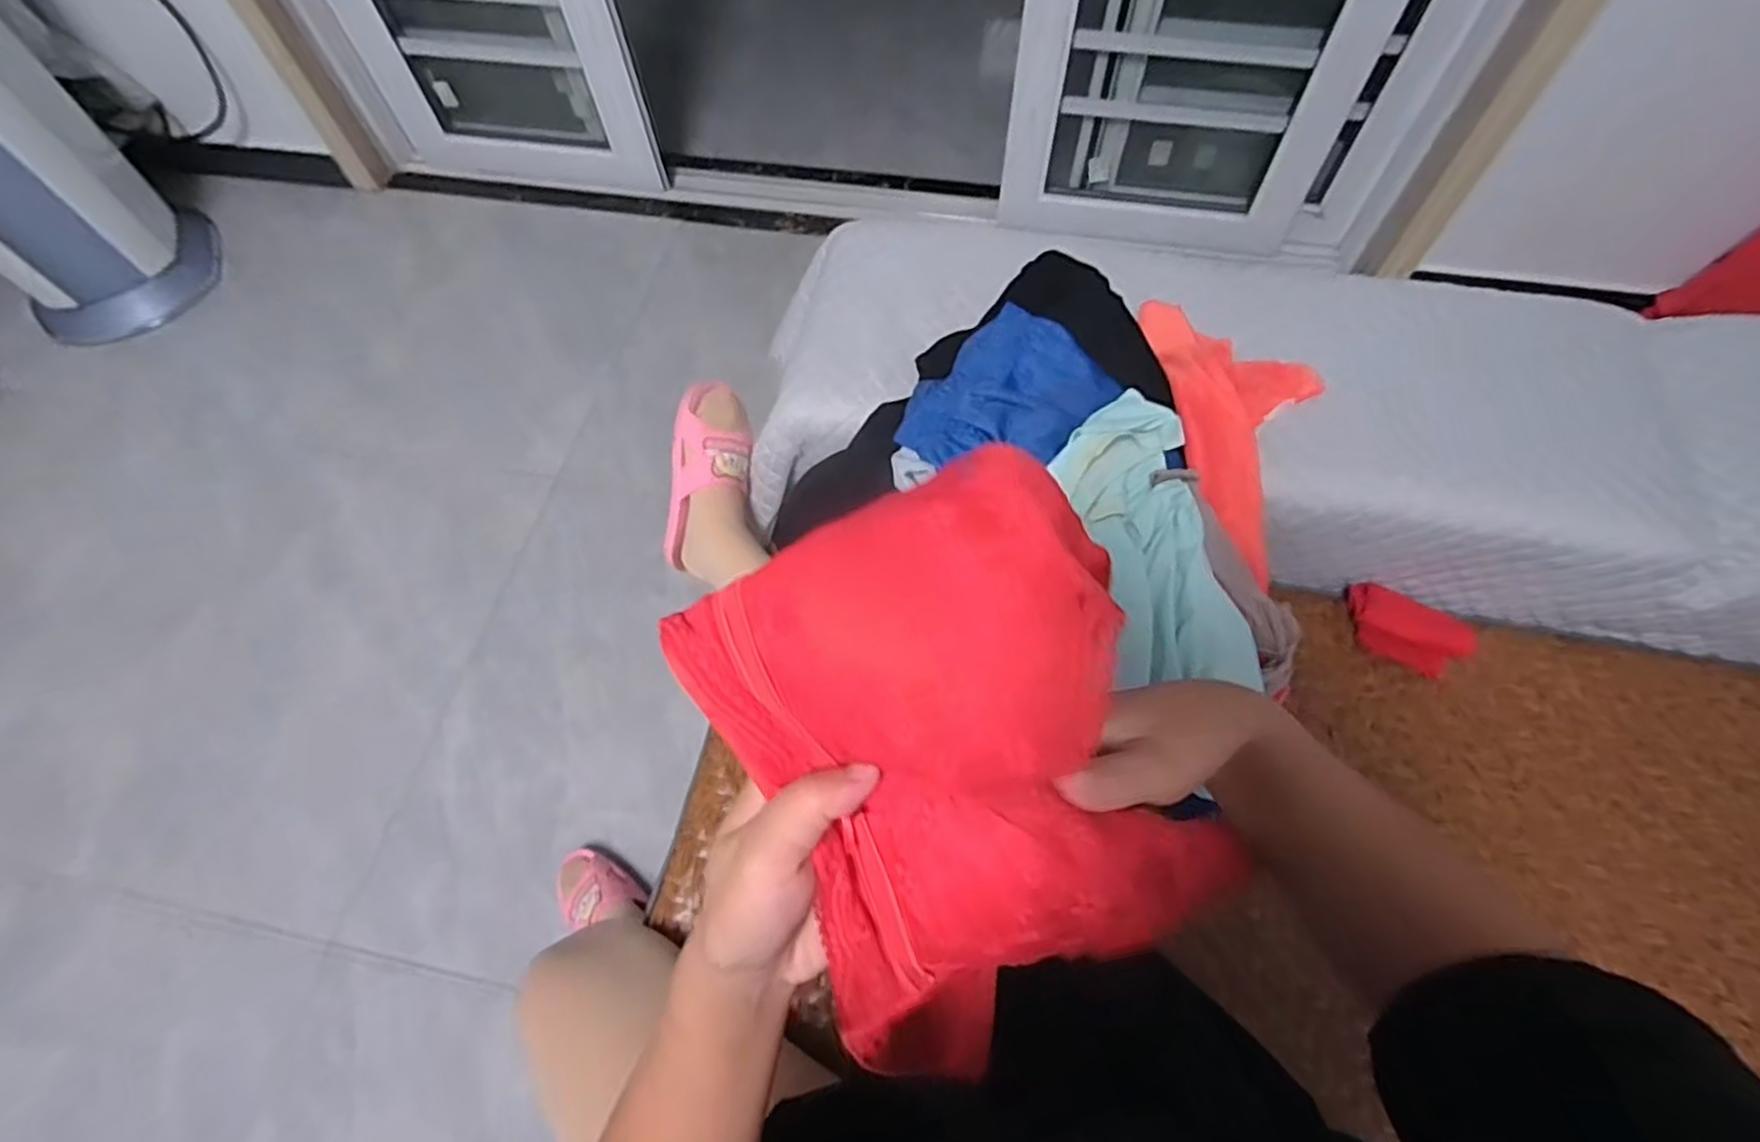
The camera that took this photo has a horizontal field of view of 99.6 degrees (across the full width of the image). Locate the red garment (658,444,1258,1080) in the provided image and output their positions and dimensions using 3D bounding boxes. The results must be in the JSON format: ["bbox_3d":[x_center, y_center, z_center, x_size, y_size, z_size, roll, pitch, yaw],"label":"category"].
[{"bbox_3d":[0.033,0.081,0.295,0.159,0.190,0.169,-23,63,-10],"label":"red garment"}]

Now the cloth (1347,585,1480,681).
[{"bbox_3d":[0.539,0.062,0.763,0.114,0.029,0.070,32,68,16],"label":"cloth"}]

